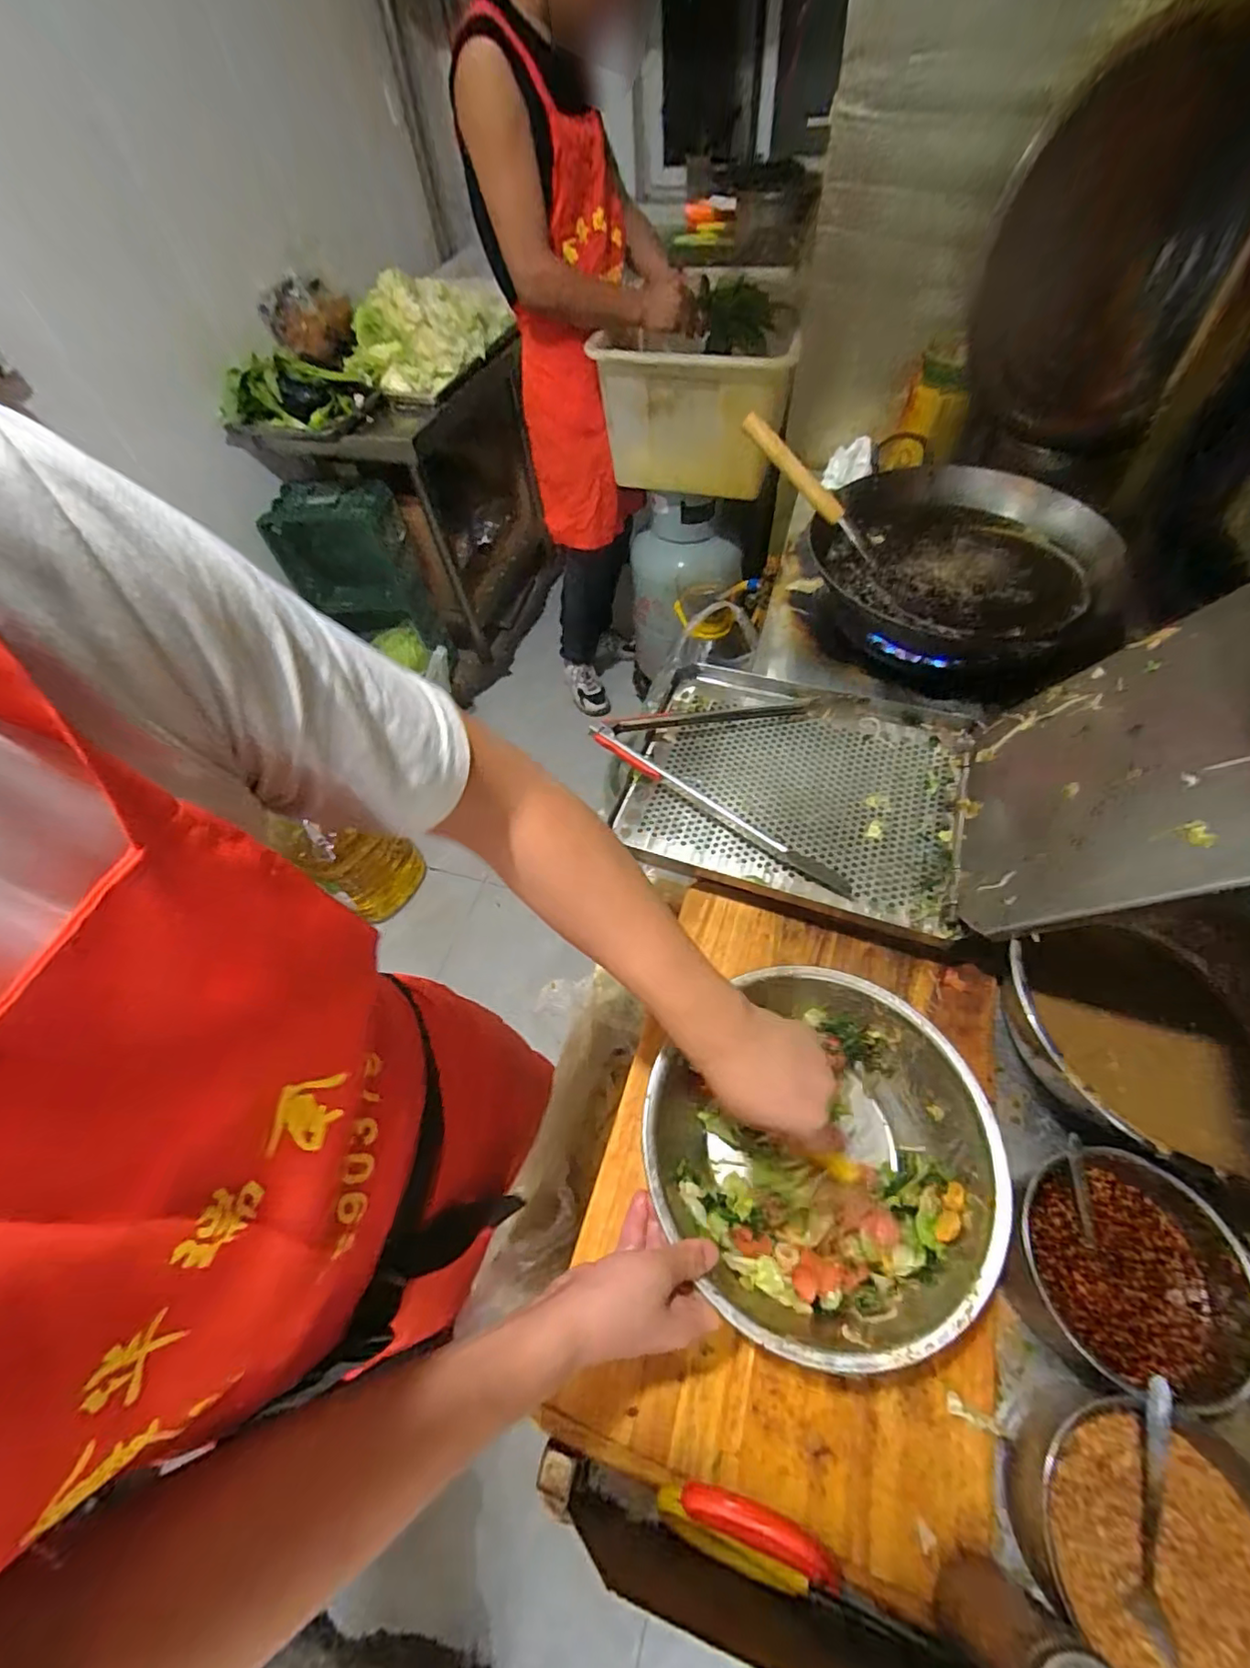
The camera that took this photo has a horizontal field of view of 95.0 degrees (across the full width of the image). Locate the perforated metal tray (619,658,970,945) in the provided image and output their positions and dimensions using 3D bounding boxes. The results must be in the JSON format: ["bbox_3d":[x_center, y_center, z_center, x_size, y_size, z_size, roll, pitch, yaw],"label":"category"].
[{"bbox_3d":[0.207,-0.059,0.691,0.371,0.036,0.306,15,60,13],"label":"perforated metal tray"}]

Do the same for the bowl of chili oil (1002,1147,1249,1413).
[{"bbox_3d":[0.380,0.329,0.439,0.137,0.084,0.144,-2,58,3],"label":"bowl of chili oil"}]

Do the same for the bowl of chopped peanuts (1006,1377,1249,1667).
[{"bbox_3d":[0.340,0.455,0.364,0.144,0.087,0.138,-2,58,3],"label":"bowl of chopped peanuts"}]

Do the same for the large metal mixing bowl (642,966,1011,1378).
[{"bbox_3d":[0.162,0.265,0.485,0.259,0.096,0.247,-2,58,3],"label":"large metal mixing bowl"}]

